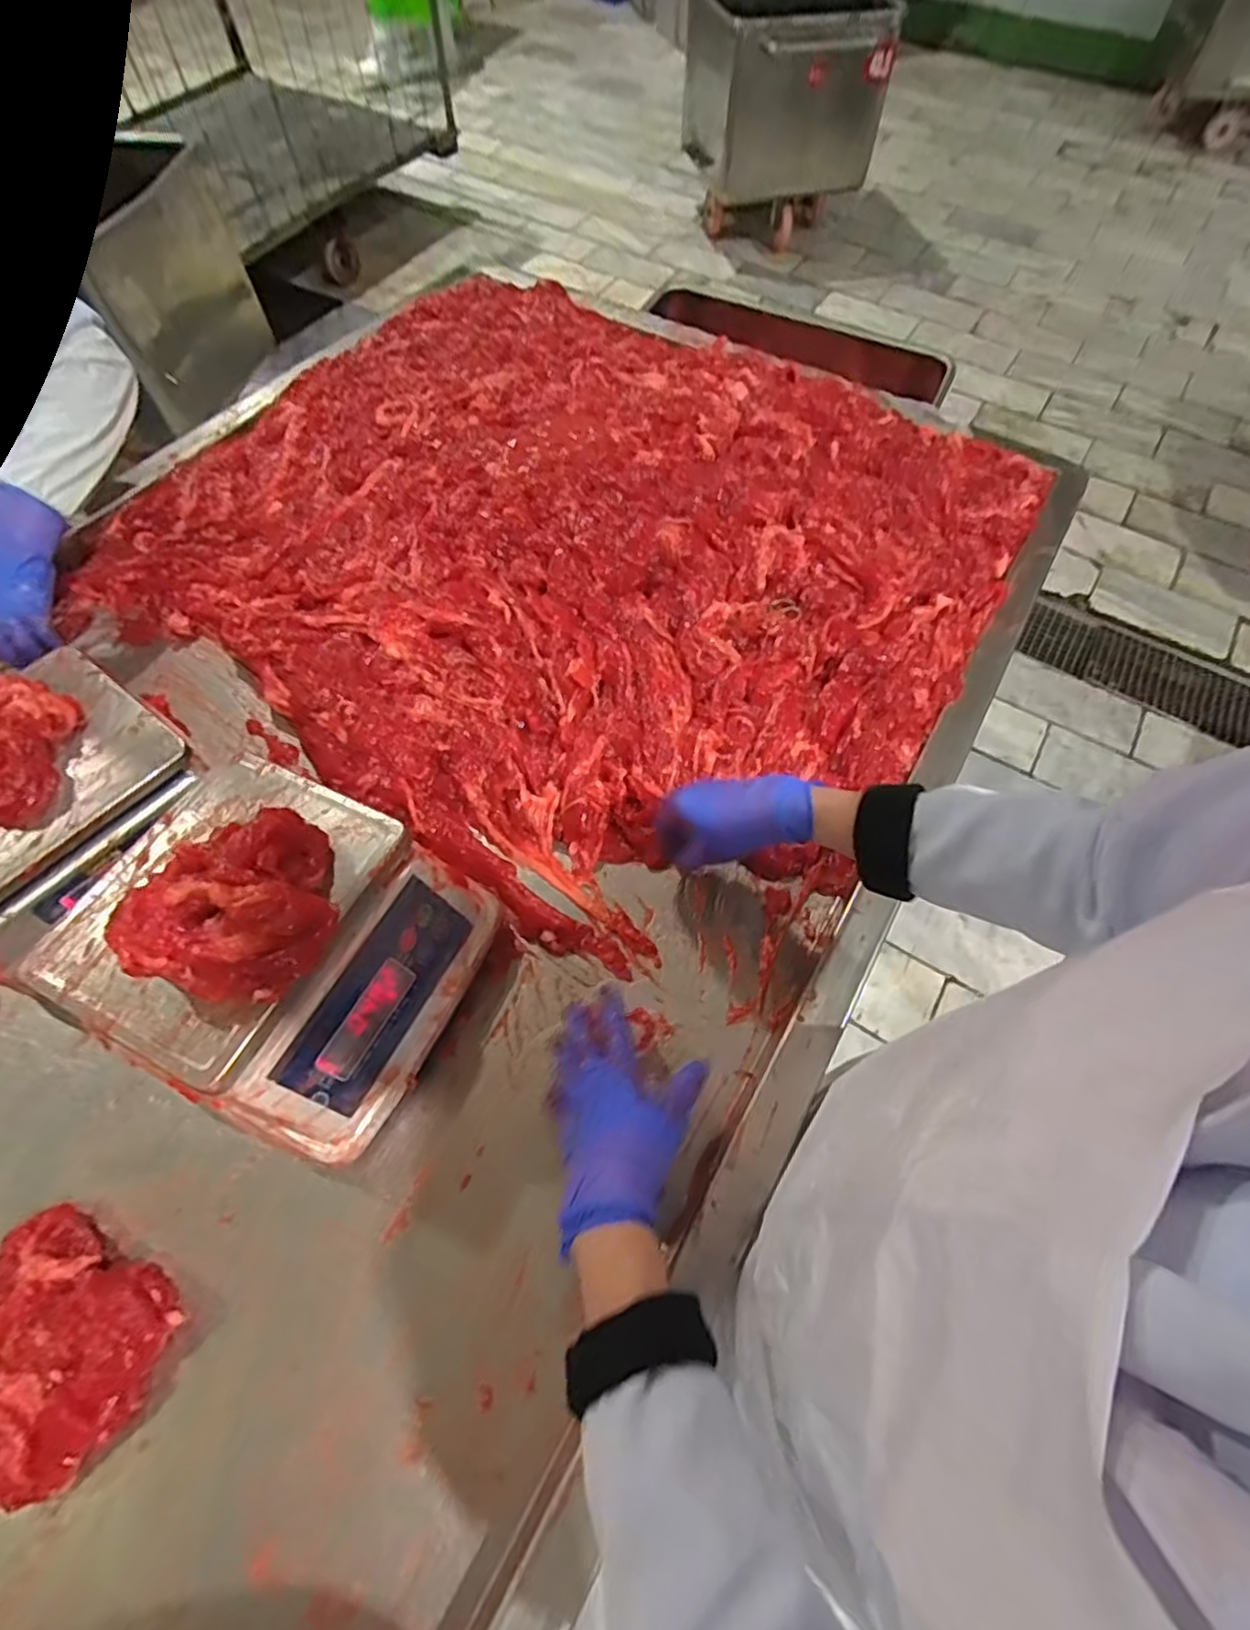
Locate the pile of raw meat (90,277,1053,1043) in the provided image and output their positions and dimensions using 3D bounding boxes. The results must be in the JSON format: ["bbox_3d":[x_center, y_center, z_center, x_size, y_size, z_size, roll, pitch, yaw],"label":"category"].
[{"bbox_3d":[-0.065,-0.361,0.788,0.933,0.077,0.829,31,69,16],"label":"pile of raw meat"}]

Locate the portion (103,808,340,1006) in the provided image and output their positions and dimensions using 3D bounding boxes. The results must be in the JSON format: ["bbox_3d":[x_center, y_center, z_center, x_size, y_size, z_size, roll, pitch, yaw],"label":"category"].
[{"bbox_3d":[-0.246,0.053,0.425,0.104,0.050,0.122,15,63,6],"label":"portion"}]

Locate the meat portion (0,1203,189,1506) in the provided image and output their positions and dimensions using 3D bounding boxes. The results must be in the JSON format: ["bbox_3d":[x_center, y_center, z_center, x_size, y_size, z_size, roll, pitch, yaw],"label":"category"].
[{"bbox_3d":[-0.390,0.357,0.433,0.146,0.039,0.129,25,65,11],"label":"meat portion"}]

